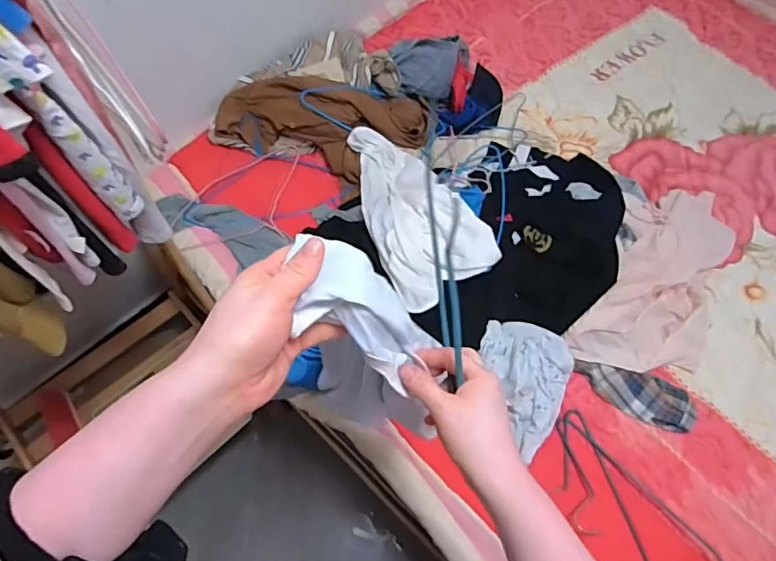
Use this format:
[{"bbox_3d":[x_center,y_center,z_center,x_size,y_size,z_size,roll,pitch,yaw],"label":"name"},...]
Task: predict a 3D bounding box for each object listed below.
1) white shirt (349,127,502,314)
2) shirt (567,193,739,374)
[{"bbox_3d":[0.049,-0.164,1.099,0.215,0.069,0.476,-20,52,-9],"label":"white shirt"},{"bbox_3d":[0.613,-0.032,1.133,0.266,0.110,0.547,29,65,11],"label":"shirt"}]

